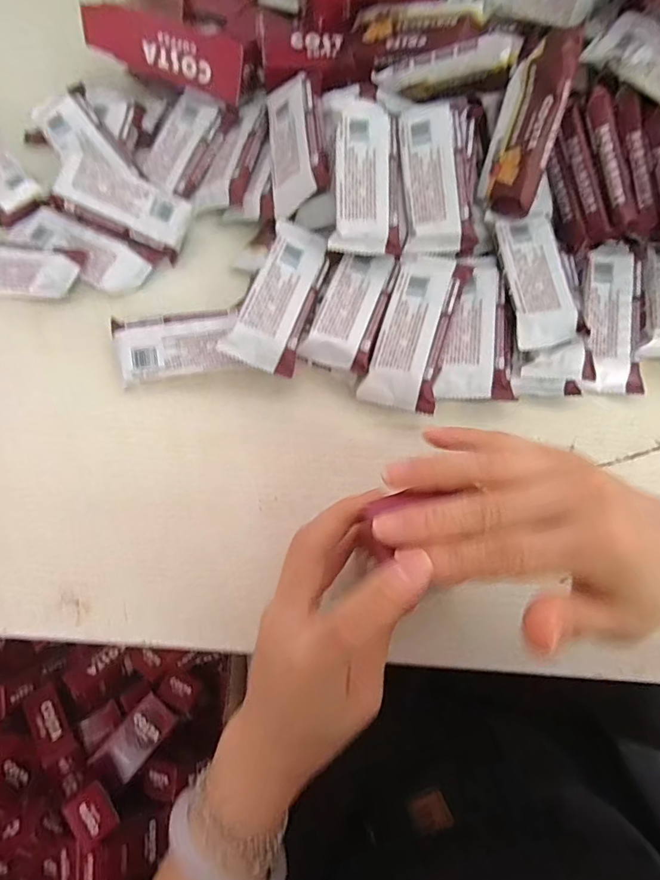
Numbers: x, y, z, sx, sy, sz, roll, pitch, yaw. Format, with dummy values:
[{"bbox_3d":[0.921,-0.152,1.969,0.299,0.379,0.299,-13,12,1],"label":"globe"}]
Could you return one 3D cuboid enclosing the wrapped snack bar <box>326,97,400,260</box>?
[{"bbox_3d":[0.027,-0.192,0.348,0.048,0.012,0.111,1,86,-2],"label":"wrapped snack bar"}]

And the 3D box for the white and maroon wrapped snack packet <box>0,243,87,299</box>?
[{"bbox_3d":[-0.245,-0.129,0.360,0.106,0.020,0.047,7,73,0],"label":"white and maroon wrapped snack packet"}]

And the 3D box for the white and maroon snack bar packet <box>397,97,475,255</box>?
[{"bbox_3d":[0.082,-0.197,0.356,0.053,0.014,0.112,-3,89,-3],"label":"white and maroon snack bar packet"}]

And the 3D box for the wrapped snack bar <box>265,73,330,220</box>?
[{"bbox_3d":[-0.025,-0.234,0.379,0.046,0.018,0.119,-15,74,30],"label":"wrapped snack bar"}]

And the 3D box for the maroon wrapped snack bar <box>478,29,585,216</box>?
[{"bbox_3d":[0.140,-0.226,0.345,0.010,0.112,0.050,-6,28,-40],"label":"maroon wrapped snack bar"}]

